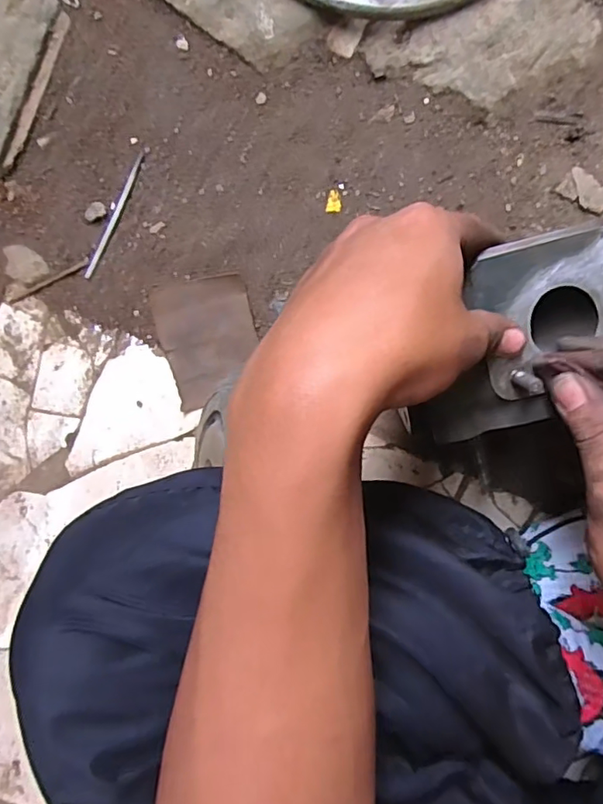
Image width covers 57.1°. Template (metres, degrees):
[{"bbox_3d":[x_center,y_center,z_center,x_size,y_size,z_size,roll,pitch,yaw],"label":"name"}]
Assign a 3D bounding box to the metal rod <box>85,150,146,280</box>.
[{"bbox_3d":[-0.149,-0.149,0.442,0.008,0.006,0.106,23,92,-1],"label":"metal rod"}]

